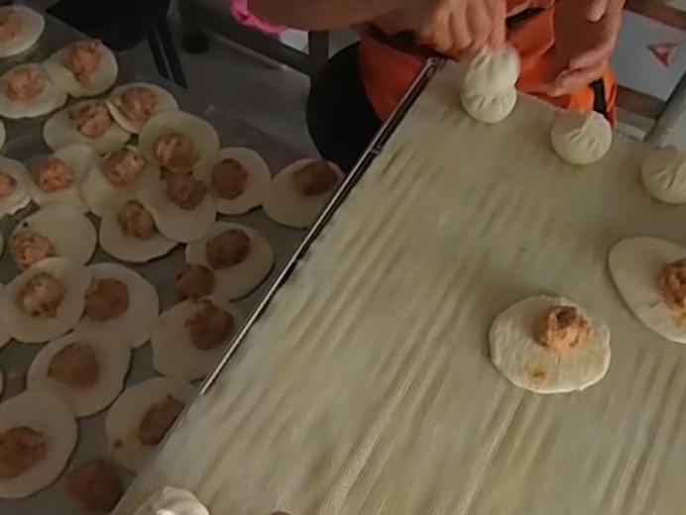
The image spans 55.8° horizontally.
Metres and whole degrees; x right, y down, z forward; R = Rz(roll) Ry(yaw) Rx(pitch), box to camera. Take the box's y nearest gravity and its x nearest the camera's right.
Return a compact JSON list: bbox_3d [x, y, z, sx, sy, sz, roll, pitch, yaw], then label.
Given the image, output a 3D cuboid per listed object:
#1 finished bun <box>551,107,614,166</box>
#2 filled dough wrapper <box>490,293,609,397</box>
[{"bbox_3d":[0.236,-0.124,0.641,0.060,0.045,0.051,29,62,14],"label":"finished bun"},{"bbox_3d":[0.174,0.069,0.539,0.087,0.033,0.088,1,60,-2],"label":"filled dough wrapper"}]

